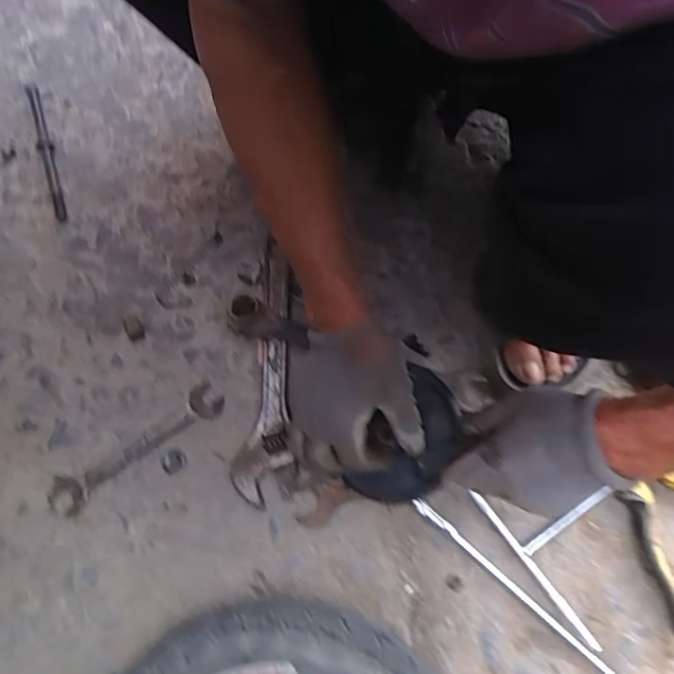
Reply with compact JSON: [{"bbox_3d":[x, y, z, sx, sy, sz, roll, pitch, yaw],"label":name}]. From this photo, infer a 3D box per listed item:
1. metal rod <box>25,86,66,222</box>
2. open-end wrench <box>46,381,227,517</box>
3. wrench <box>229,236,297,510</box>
[{"bbox_3d":[-0.371,-0.236,0.674,0.017,0.008,0.220,-19,72,-4],"label":"metal rod"},{"bbox_3d":[-0.204,0.113,0.532,0.193,0.008,0.041,-33,73,-8],"label":"open-end wrench"},{"bbox_3d":[-0.064,0.031,0.552,0.058,0.019,0.273,4,71,4],"label":"wrench"}]

